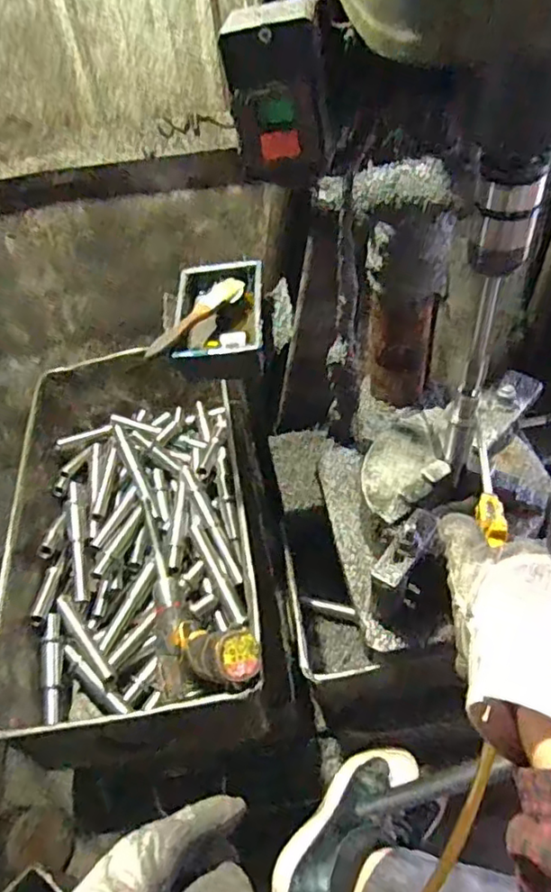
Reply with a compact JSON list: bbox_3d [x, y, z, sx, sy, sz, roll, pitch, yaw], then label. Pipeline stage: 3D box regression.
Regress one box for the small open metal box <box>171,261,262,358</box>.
[{"bbox_3d":[-0.060,-0.141,0.695,0.093,0.054,0.146,-3,51,3],"label":"small open metal box"}]

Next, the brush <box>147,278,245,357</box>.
[{"bbox_3d":[-0.087,-0.143,0.675,0.025,0.017,0.149,26,58,24],"label":"brush"}]

